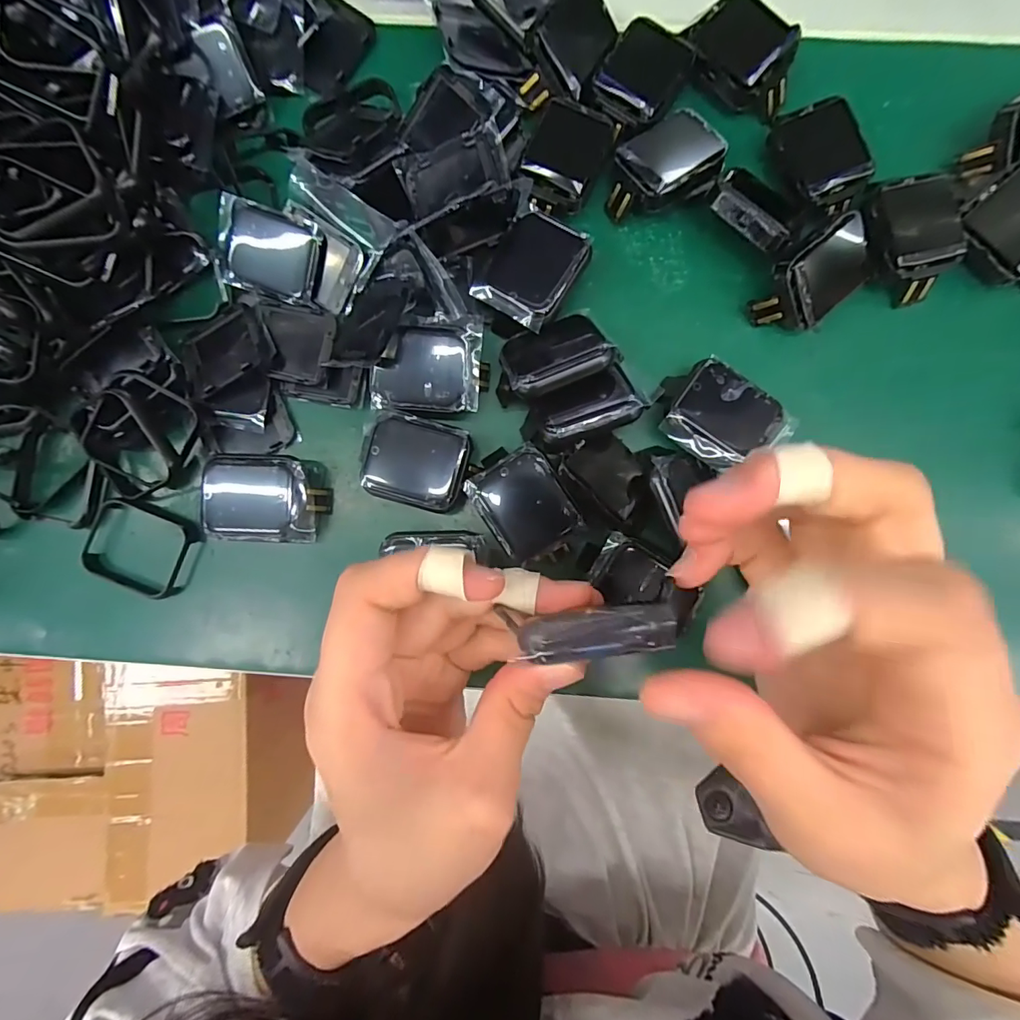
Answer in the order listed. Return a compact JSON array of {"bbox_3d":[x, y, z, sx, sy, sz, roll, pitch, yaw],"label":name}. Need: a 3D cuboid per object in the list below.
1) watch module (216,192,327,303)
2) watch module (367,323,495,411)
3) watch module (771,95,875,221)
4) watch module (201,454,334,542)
[{"bbox_3d":[-0.104,-0.110,0.202,0.044,0.005,0.033,20,106,0],"label":"watch module"},{"bbox_3d":[-0.033,-0.058,0.198,0.046,0.013,0.035,6,89,1],"label":"watch module"},{"bbox_3d":[0.129,-0.145,0.196,0.033,0.008,0.044,-14,88,1],"label":"watch module"},{"bbox_3d":[-0.104,-0.005,0.204,0.047,0.019,0.035,3,89,1],"label":"watch module"}]

